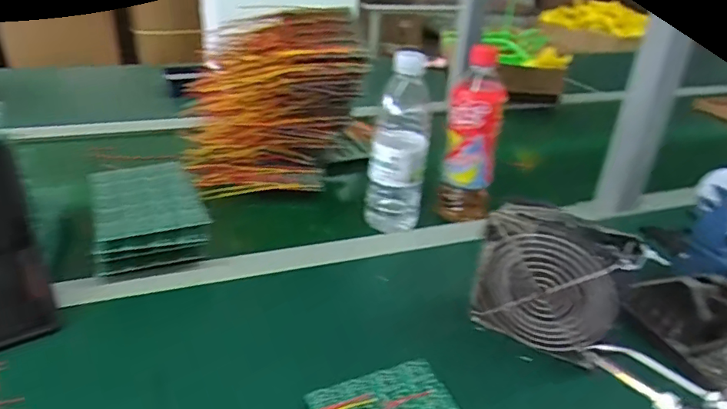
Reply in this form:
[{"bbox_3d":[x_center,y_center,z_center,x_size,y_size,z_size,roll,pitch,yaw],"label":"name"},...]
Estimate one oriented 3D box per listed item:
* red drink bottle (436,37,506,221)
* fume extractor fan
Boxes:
[{"bbox_3d":[0.134,-0.079,0.651,0.065,0.205,0.055,10,29,10],"label":"red drink bottle"},{"bbox_3d":[0.165,0.071,0.463,0.127,0.121,0.042,20,33,26],"label":"fume extractor fan"}]

